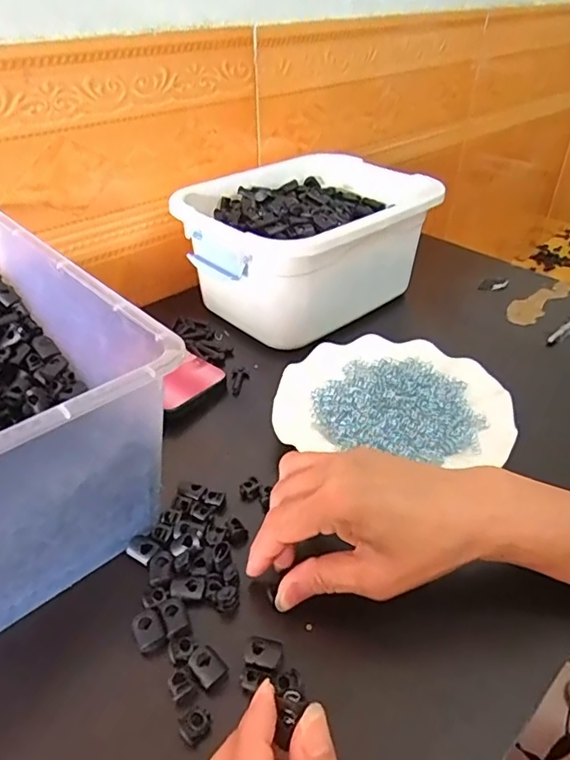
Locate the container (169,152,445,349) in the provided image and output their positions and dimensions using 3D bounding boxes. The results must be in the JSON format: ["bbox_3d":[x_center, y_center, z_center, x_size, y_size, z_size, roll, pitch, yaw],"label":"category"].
[{"bbox_3d":[0.026,-0.144,0.575,0.236,0.116,0.190,-30,47,-34],"label":"container"}]

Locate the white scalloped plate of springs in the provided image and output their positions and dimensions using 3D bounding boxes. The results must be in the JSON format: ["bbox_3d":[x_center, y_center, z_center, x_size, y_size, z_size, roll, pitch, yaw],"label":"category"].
[{"bbox_3d":[0.090,0.011,0.460,0.183,0.023,0.141,7,38,7],"label":"white scalloped plate of springs"}]

